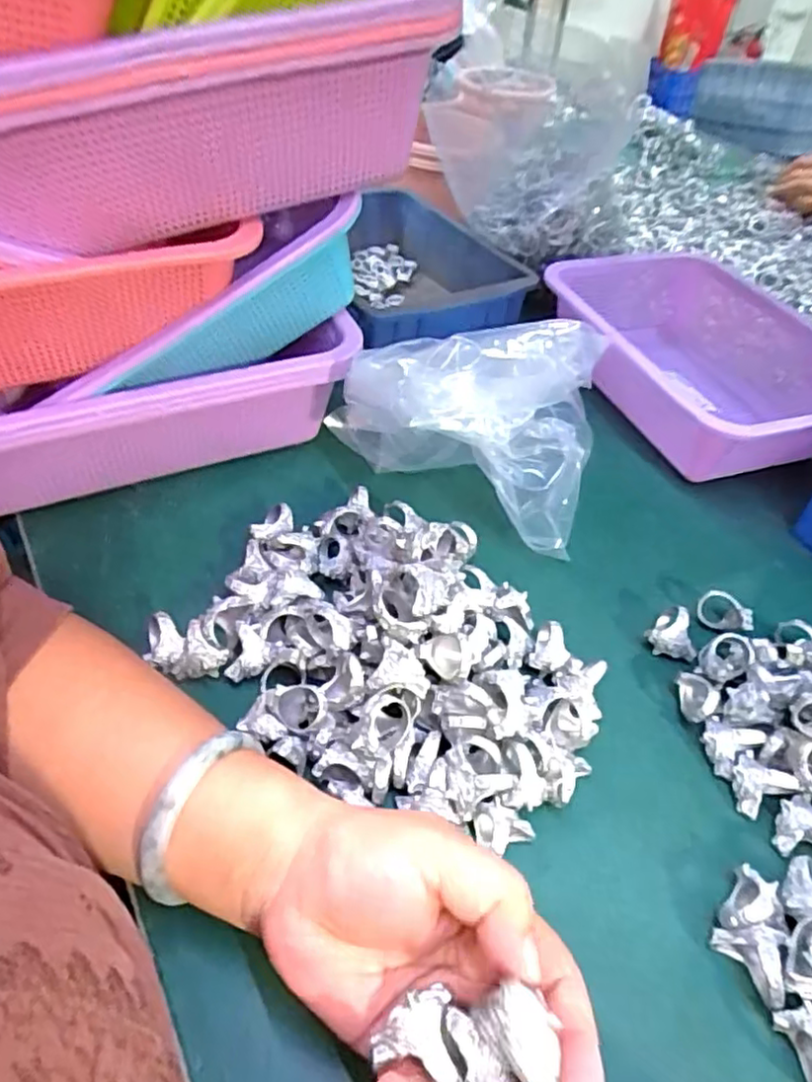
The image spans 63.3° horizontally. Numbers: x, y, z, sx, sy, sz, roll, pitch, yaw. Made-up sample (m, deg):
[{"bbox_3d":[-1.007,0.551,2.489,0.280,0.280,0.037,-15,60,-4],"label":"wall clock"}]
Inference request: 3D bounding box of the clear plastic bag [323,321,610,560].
[{"bbox_3d":[0.036,-0.089,0.448,0.186,0.125,0.136,13,47,7],"label":"clear plastic bag"}]

